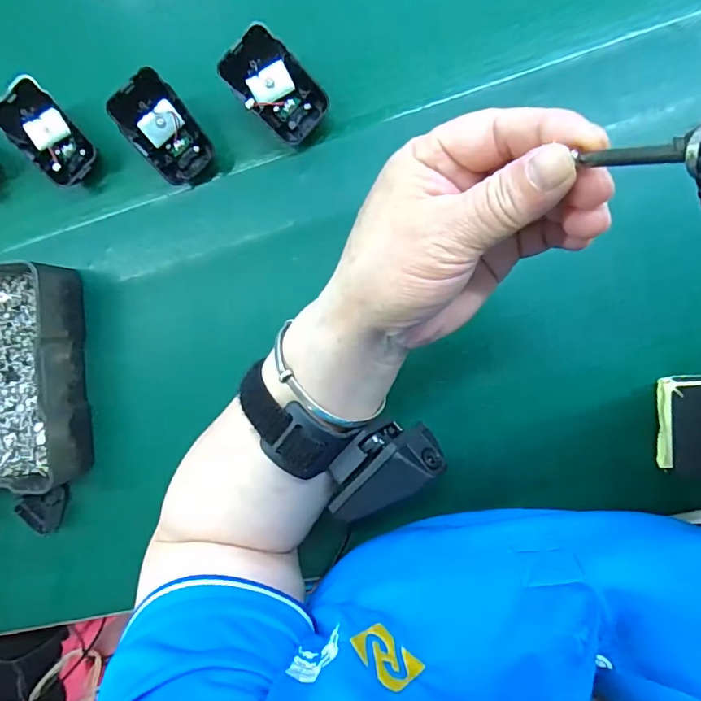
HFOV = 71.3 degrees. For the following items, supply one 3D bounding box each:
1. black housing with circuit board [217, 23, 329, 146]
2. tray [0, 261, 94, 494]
[{"bbox_3d":[-0.050,-0.178,0.330,0.044,0.025,0.069,-42,116,13],"label":"black housing with circuit board"},{"bbox_3d":[-0.262,0.020,0.367,0.115,0.050,0.161,-1,91,10],"label":"tray"}]

